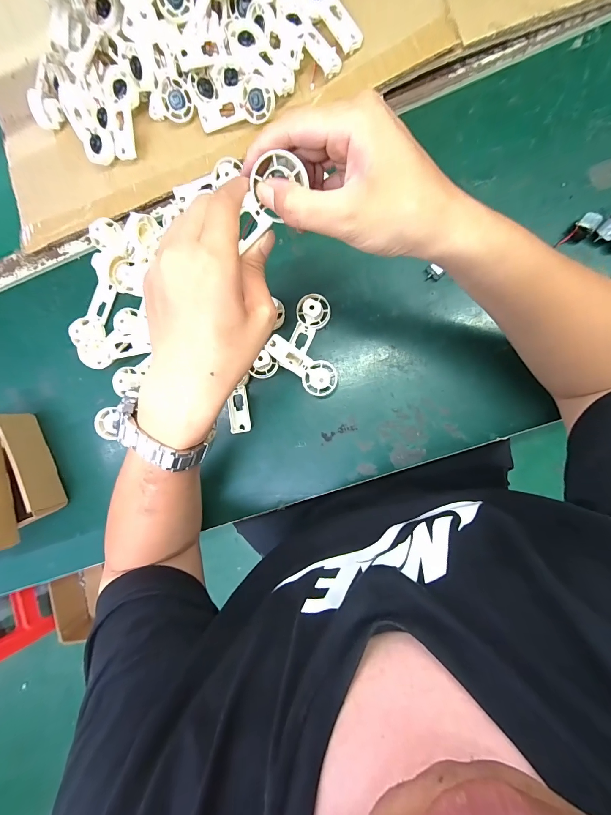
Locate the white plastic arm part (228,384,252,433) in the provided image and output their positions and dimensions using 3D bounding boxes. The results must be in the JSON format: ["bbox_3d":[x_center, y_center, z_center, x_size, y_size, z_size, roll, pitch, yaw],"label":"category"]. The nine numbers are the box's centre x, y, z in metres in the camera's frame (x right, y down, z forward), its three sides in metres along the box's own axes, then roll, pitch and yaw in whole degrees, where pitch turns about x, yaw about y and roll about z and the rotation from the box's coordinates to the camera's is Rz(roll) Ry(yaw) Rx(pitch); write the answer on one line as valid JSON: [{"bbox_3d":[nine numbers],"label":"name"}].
[{"bbox_3d":[-0.082,0.003,0.393,0.024,0.016,0.056,-6,91,7],"label":"white plastic arm part"}]

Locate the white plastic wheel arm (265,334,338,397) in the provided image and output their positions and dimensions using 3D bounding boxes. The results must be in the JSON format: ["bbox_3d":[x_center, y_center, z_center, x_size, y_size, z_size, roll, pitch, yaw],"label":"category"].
[{"bbox_3d":[-0.004,-0.048,0.378,0.091,0.024,0.038,33,95,5],"label":"white plastic wheel arm"}]

